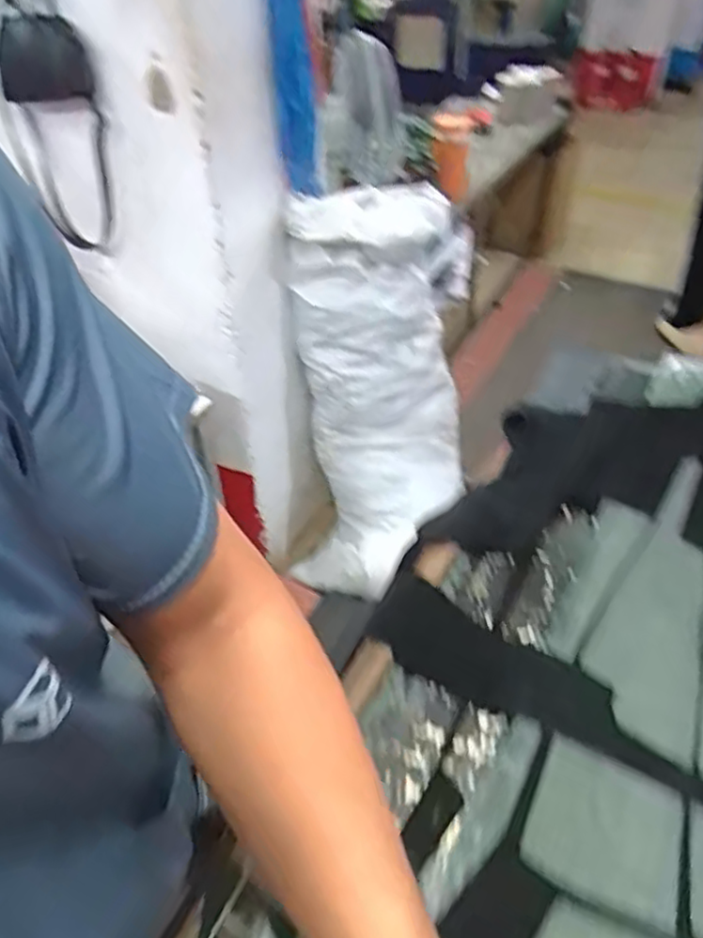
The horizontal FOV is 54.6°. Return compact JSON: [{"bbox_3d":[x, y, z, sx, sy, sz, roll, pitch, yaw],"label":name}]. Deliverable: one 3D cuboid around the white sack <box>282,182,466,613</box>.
[{"bbox_3d":[0.076,-0.202,1.877,0.440,1.076,0.317,0,17,6],"label":"white sack"}]

